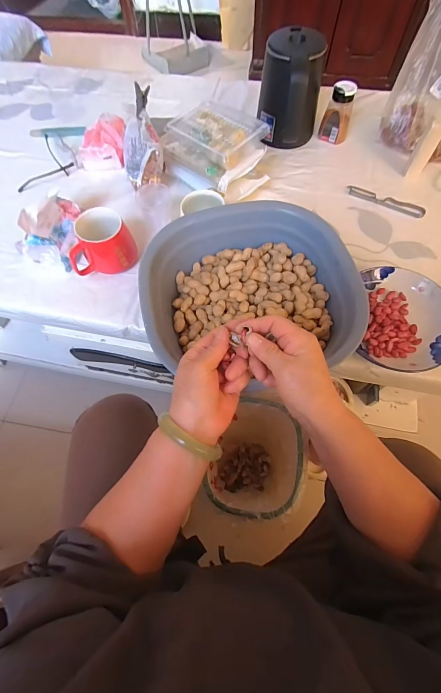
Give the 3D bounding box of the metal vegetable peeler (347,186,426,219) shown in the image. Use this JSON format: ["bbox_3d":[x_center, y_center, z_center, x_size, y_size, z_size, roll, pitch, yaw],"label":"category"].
[{"bbox_3d":[0.344,-0.303,0.653,0.157,0.005,0.028,27,68,13],"label":"metal vegetable peeler"}]

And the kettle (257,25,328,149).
[{"bbox_3d":[0.149,-0.530,0.670,0.128,0.172,0.142,8,65,5],"label":"kettle"}]

